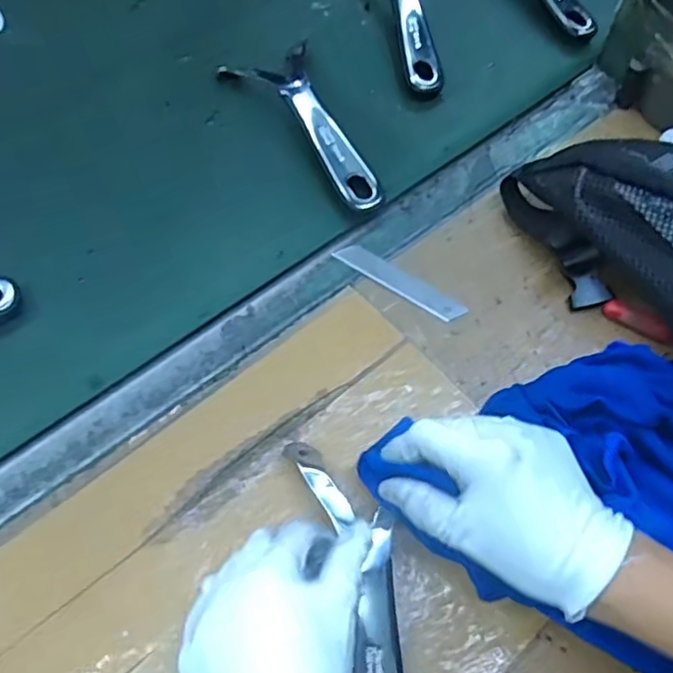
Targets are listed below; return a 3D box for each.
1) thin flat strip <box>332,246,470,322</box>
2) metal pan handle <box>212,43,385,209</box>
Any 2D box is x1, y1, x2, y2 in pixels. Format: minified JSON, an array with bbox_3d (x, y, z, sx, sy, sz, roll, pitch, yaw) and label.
[{"bbox_3d":[0.046,-0.041,0.478,0.102,0.004,0.020,31,65,13],"label":"thin flat strip"},{"bbox_3d":[-0.030,-0.166,0.527,0.074,0.024,0.182,-19,65,-12],"label":"metal pan handle"}]

